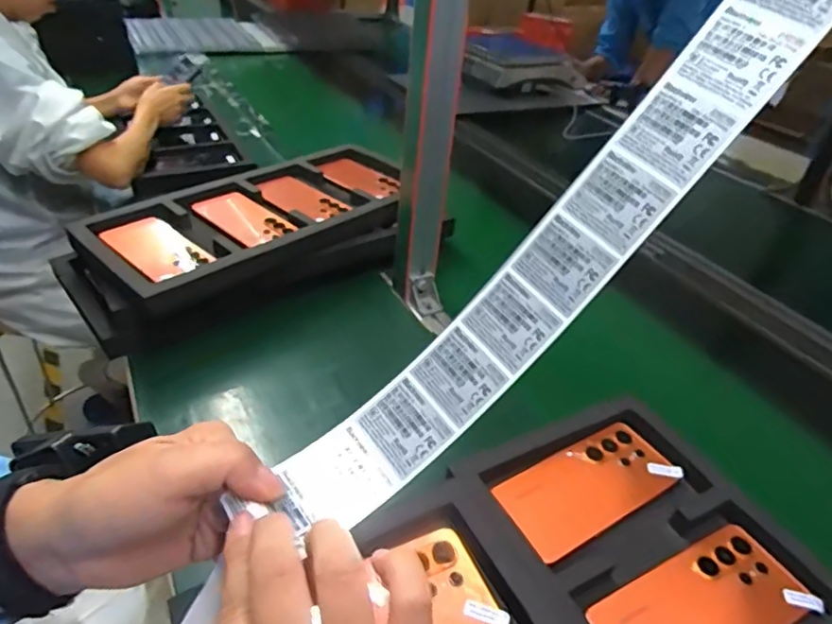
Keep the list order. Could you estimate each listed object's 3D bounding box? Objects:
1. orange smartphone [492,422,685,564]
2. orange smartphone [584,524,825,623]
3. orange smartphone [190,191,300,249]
[{"bbox_3d":[0.152,0.151,0.505,0.164,0.009,0.075,-17,42,-28],"label":"orange smartphone"},{"bbox_3d":[0.213,0.218,0.423,0.166,0.007,0.077,-13,40,-24],"label":"orange smartphone"},{"bbox_3d":[-0.235,-0.126,0.789,0.153,0.014,0.077,28,41,27],"label":"orange smartphone"}]

